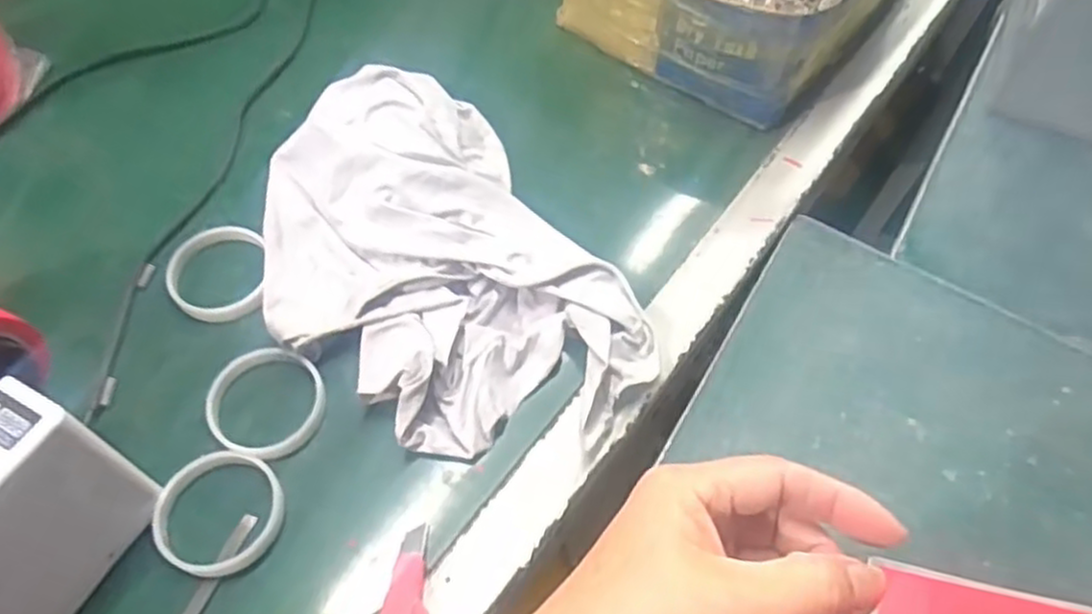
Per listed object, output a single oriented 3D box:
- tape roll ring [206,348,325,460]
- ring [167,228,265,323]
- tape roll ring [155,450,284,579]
[{"bbox_3d":[-0.209,0.072,0.571,0.084,0.017,0.082,1,60,-2],"label":"tape roll ring"},{"bbox_3d":[-0.269,-0.027,0.622,0.080,0.022,0.081,1,60,-2],"label":"ring"},{"bbox_3d":[-0.225,0.142,0.527,0.083,0.013,0.082,1,60,-2],"label":"tape roll ring"}]

